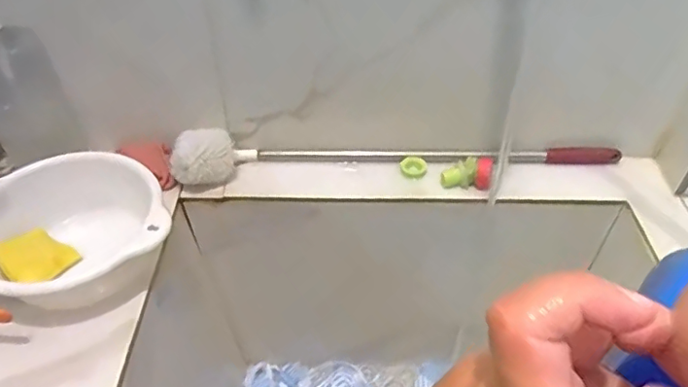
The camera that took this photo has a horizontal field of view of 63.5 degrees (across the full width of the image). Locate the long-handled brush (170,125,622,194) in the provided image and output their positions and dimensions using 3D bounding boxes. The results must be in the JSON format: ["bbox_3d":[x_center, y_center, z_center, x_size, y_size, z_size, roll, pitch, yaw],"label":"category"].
[{"bbox_3d":[0.076,-0.061,0.772,0.616,0.068,0.072,-3,44,-2],"label":"long-handled brush"}]

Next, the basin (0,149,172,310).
[{"bbox_3d":[-0.315,0.041,0.646,0.201,0.095,0.209,-1,44,1],"label":"basin"}]

